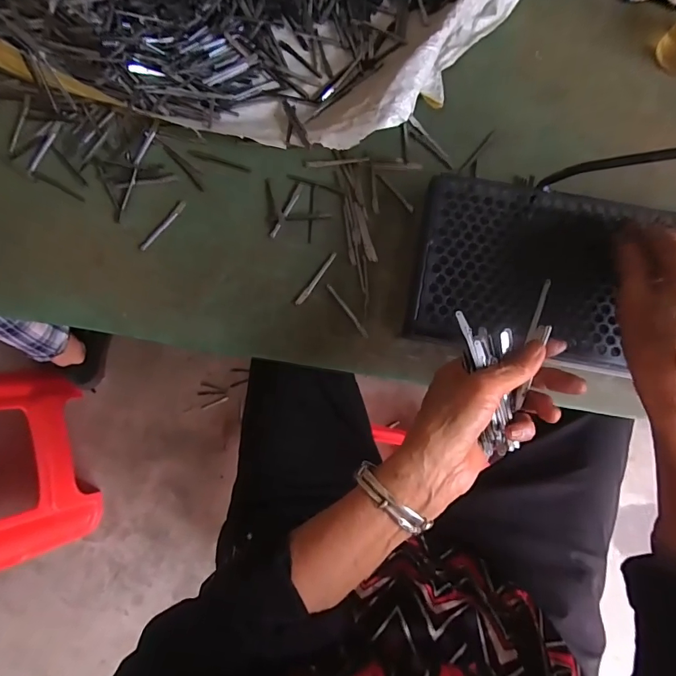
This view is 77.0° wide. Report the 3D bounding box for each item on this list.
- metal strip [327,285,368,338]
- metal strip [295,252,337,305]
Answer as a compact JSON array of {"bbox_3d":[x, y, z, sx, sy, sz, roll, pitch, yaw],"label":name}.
[{"bbox_3d":[0.009,-0.028,0.431,0.005,0.004,0.066,-37,85,-4],"label":"metal strip"},{"bbox_3d":[-0.022,-0.060,0.432,0.007,0.004,0.065,36,84,4],"label":"metal strip"}]

